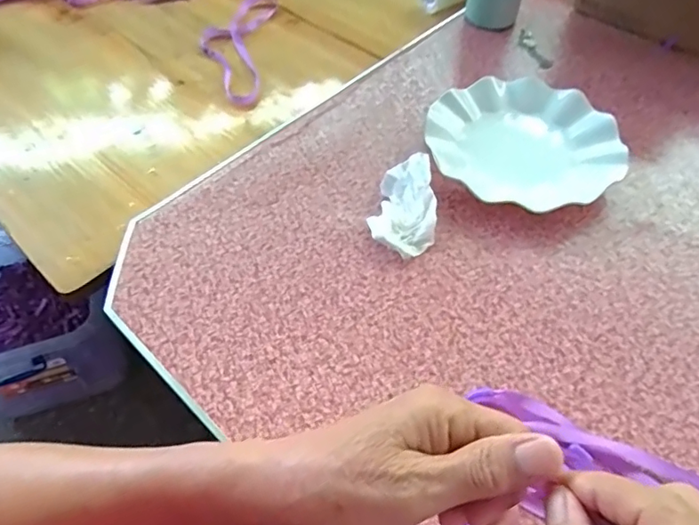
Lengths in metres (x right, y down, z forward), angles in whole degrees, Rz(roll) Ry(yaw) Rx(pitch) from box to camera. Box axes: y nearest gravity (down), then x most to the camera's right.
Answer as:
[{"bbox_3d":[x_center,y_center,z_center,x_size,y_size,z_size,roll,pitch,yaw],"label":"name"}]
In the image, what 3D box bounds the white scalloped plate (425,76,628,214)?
[{"bbox_3d":[0.174,-0.121,0.535,0.184,0.027,0.184,0,54,0],"label":"white scalloped plate"}]

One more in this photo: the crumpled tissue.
[{"bbox_3d":[0.051,-0.054,0.482,0.056,0.029,0.099,8,54,7],"label":"crumpled tissue"}]

